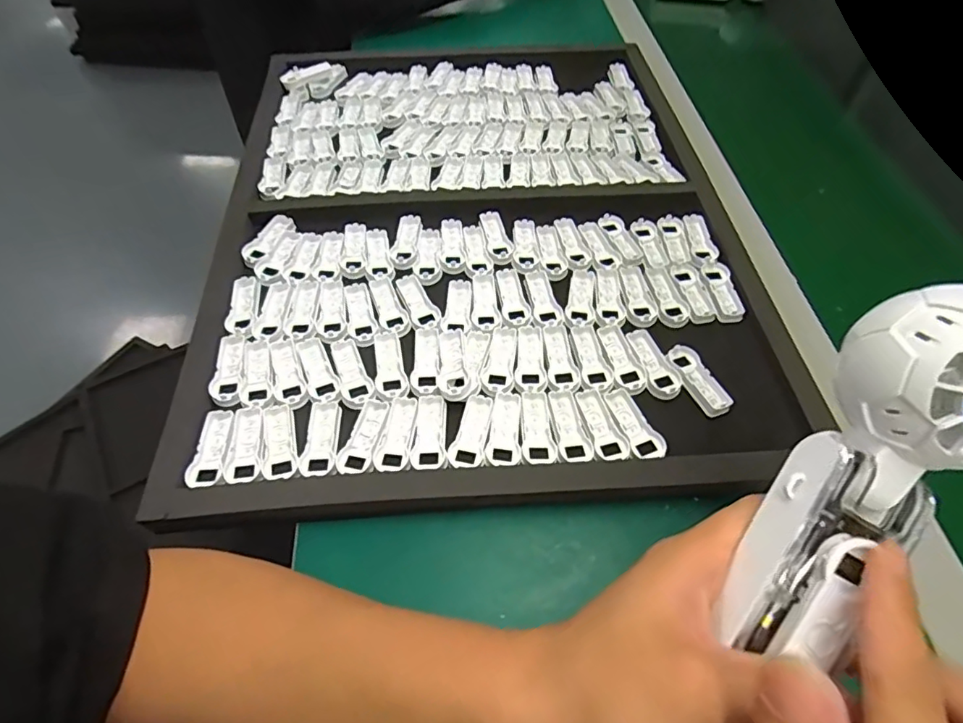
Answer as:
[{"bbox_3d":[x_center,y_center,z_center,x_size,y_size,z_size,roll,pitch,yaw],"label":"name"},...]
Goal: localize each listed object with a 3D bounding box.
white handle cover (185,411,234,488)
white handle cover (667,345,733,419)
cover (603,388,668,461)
[{"bbox_3d":[-0.171,0.056,0.350,0.020,0.010,0.053,1,56,1],"label":"white handle cover"},{"bbox_3d":[0.152,0.013,0.384,0.023,0.007,0.056,-19,58,-12],"label":"white handle cover"},{"bbox_3d":[0.100,0.040,0.357,0.021,0.011,0.054,-15,57,-10],"label":"cover"}]

